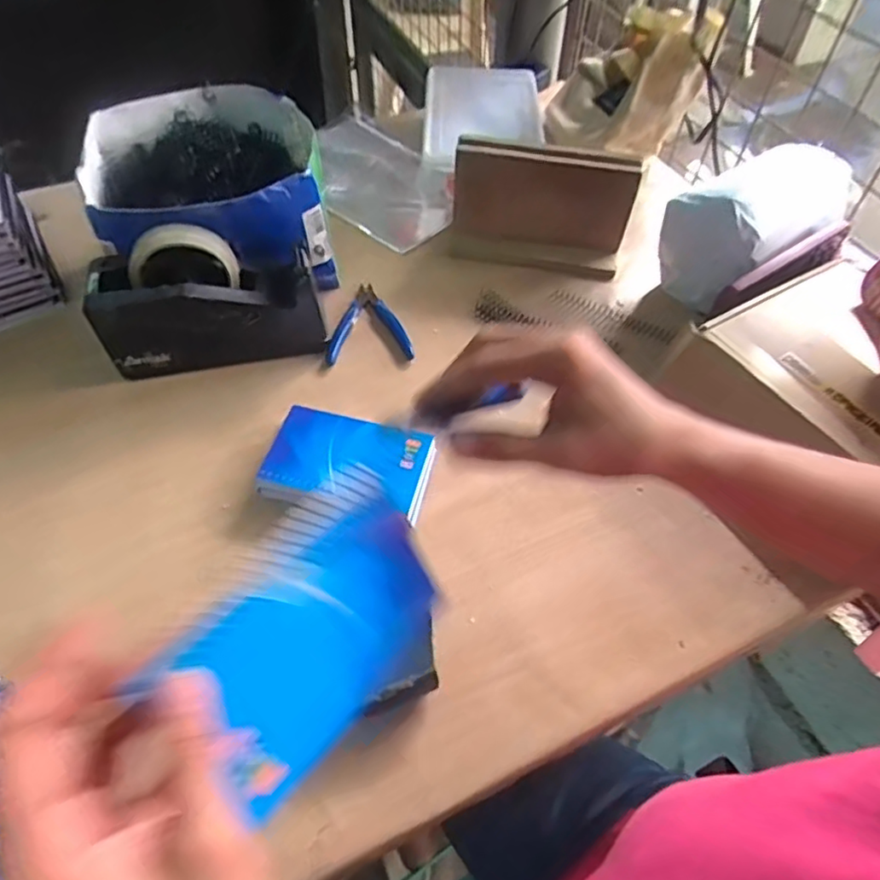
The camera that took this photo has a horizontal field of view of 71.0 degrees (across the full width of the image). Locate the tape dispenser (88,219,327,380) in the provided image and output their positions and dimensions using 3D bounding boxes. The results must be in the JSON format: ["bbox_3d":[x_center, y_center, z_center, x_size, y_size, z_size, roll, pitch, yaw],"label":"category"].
[{"bbox_3d":[-0.220,-0.136,0.597,0.207,0.122,0.076,-7,54,-8],"label":"tape dispenser"}]

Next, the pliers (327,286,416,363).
[{"bbox_3d":[-0.078,-0.127,0.659,0.086,0.012,0.107,-5,55,-5],"label":"pliers"}]

